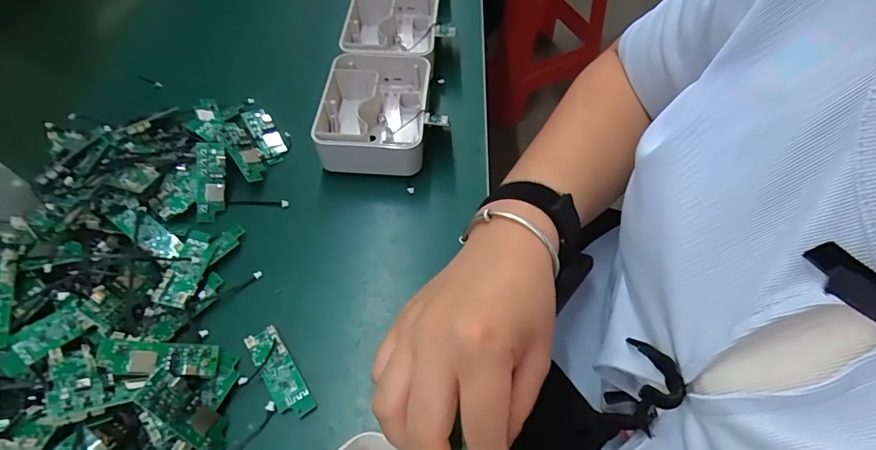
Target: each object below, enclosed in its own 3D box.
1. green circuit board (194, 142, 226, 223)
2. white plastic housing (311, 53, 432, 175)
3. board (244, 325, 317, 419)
[{"bbox_3d":[-0.206,-0.040,0.403,0.025,0.007,0.071,-3,88,-15],"label":"green circuit board"},{"bbox_3d":[-0.062,-0.109,0.439,0.104,0.050,0.124,0,58,4],"label":"white plastic housing"},{"bbox_3d":[-0.114,0.105,0.319,0.024,0.011,0.070,-32,61,-16],"label":"board"}]

